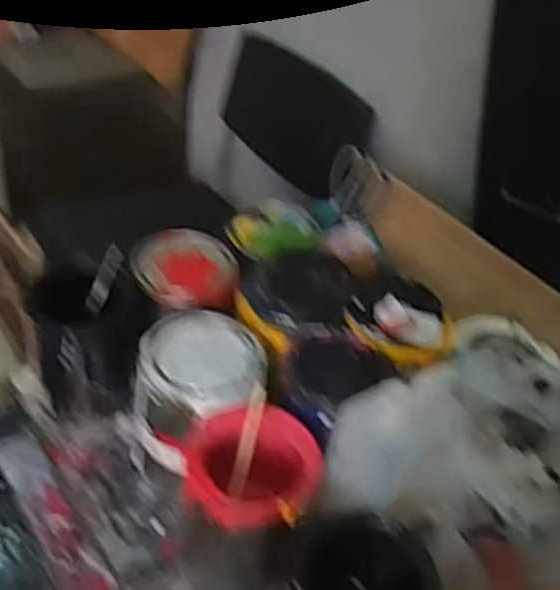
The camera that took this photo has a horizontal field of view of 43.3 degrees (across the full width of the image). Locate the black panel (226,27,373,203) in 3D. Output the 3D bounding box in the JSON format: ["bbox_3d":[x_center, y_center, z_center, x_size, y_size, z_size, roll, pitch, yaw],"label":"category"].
[{"bbox_3d":[0.017,-0.274,1.078,0.275,0.164,0.015,43,26,28],"label":"black panel"}]

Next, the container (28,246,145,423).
[{"bbox_3d":[-0.194,0.046,0.720,0.110,0.136,0.096,-6,43,-14],"label":"container"}]

